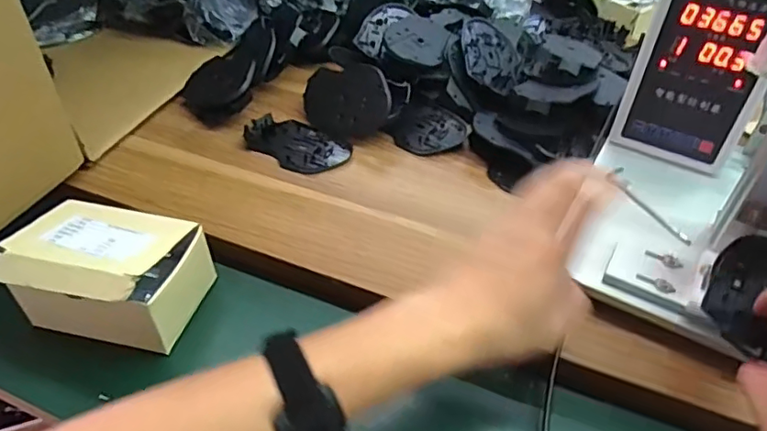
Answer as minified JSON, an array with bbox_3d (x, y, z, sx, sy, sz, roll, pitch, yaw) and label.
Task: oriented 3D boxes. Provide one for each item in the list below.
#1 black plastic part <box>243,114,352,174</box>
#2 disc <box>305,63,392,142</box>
[{"bbox_3d":[-0.092,-0.079,0.598,0.110,0.012,0.070,22,47,21],"label":"black plastic part"},{"bbox_3d":[-0.040,-0.124,0.612,0.108,0.080,0.009,15,8,30],"label":"disc"}]

